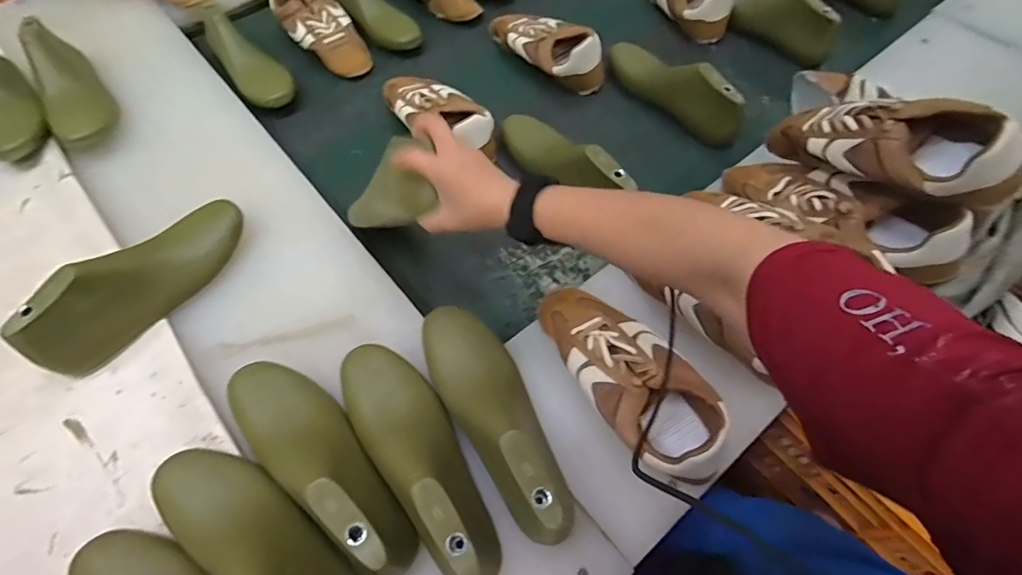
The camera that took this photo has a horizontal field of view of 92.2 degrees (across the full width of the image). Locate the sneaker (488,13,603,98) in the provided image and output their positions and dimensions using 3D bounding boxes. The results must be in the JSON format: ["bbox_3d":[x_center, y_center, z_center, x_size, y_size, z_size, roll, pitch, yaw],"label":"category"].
[{"bbox_3d":[0.059,-0.405,0.820,0.081,0.067,0.223,-39,68,-18],"label":"sneaker"}]

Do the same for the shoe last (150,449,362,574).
[{"bbox_3d":[-0.205,0.213,0.413,0.250,0.092,0.074,26,65,14],"label":"shoe last"}]

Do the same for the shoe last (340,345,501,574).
[{"bbox_3d":[-0.084,0.146,0.443,0.077,0.084,0.238,-32,66,-15],"label":"shoe last"}]

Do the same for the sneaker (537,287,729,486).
[{"bbox_3d":[0.118,0.080,0.489,0.099,0.077,0.227,-31,66,-15],"label":"sneaker"}]

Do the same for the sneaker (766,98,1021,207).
[{"bbox_3d":[0.372,-0.145,0.501,0.074,0.087,0.230,-41,45,-20],"label":"sneaker"}]

